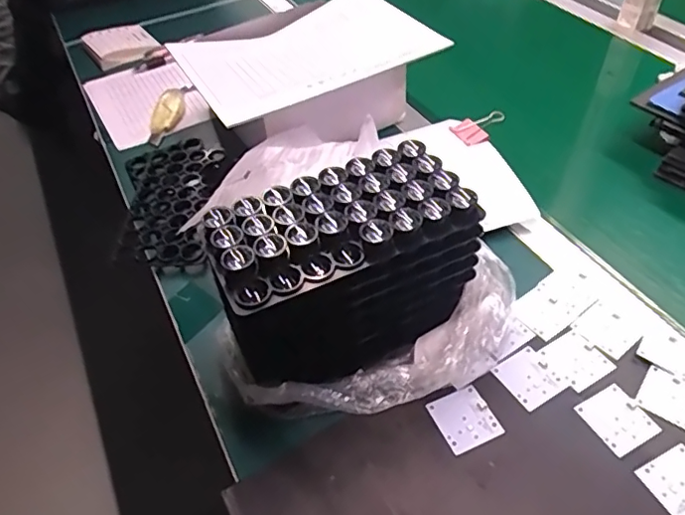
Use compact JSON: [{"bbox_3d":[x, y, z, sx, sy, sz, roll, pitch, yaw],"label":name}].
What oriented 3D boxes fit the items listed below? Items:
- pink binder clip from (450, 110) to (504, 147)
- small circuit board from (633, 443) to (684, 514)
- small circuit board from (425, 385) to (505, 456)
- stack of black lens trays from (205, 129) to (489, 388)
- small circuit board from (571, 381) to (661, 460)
[{"bbox_3d":[0.165,-0.155,0.675,0.061,0.018,0.037,-15,48,-12],"label":"pink binder clip"},{"bbox_3d":[0.247,0.163,0.411,0.048,0.004,0.046,-21,48,-16],"label":"small circuit board"},{"bbox_3d":[0.098,0.130,0.458,0.046,0.004,0.048,-19,47,-14],"label":"small circuit board"},{"bbox_3d":[-0.003,0.011,0.456,0.197,0.129,0.109,-25,51,-21],"label":"stack of black lens trays"},{"bbox_3d":[0.217,0.127,0.449,0.045,0.004,0.049,-23,48,-18],"label":"small circuit board"}]

